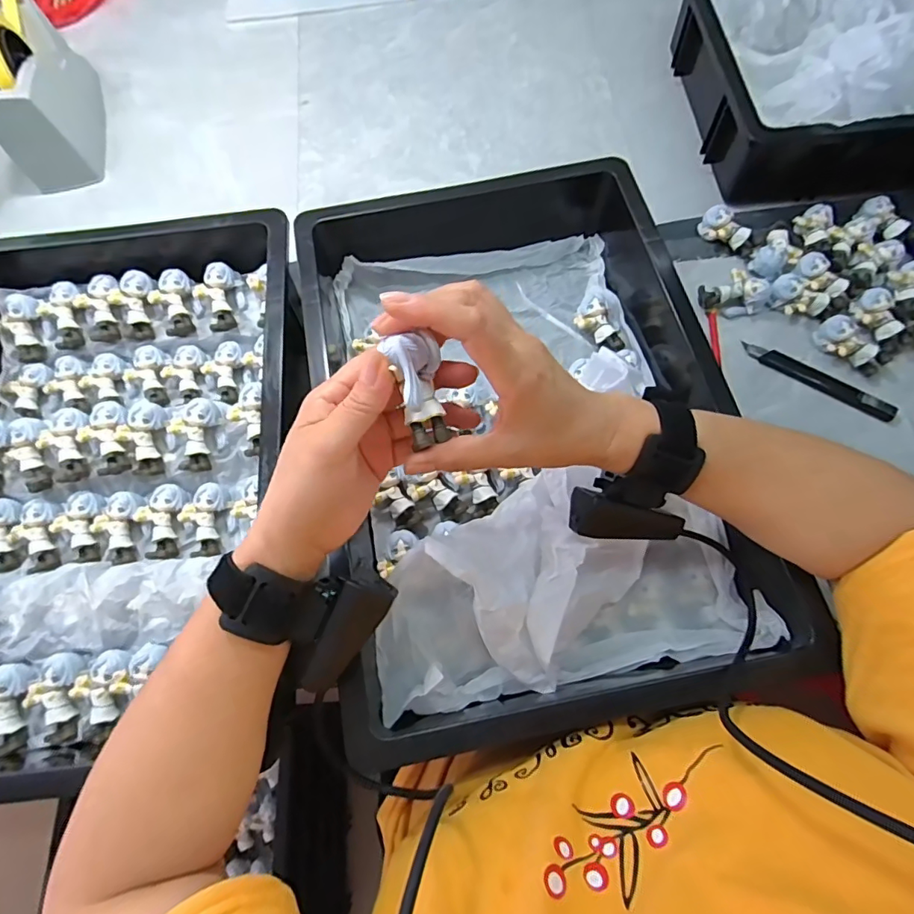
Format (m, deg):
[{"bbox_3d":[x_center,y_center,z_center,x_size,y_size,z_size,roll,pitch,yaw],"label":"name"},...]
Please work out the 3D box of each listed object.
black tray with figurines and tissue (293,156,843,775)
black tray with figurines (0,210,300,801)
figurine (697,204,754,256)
[{"bbox_3d":[0.052,-0.042,0.412,0.305,0.090,0.462,-9,69,-1],"label":"black tray with figurines and tissue"},{"bbox_3d":[-0.309,0.010,0.415,0.356,0.084,0.451,-7,69,0],"label":"black tray with figurines"},{"bbox_3d":[0.279,-0.234,0.514,0.028,0.028,0.060,-24,70,-6],"label":"figurine"}]

